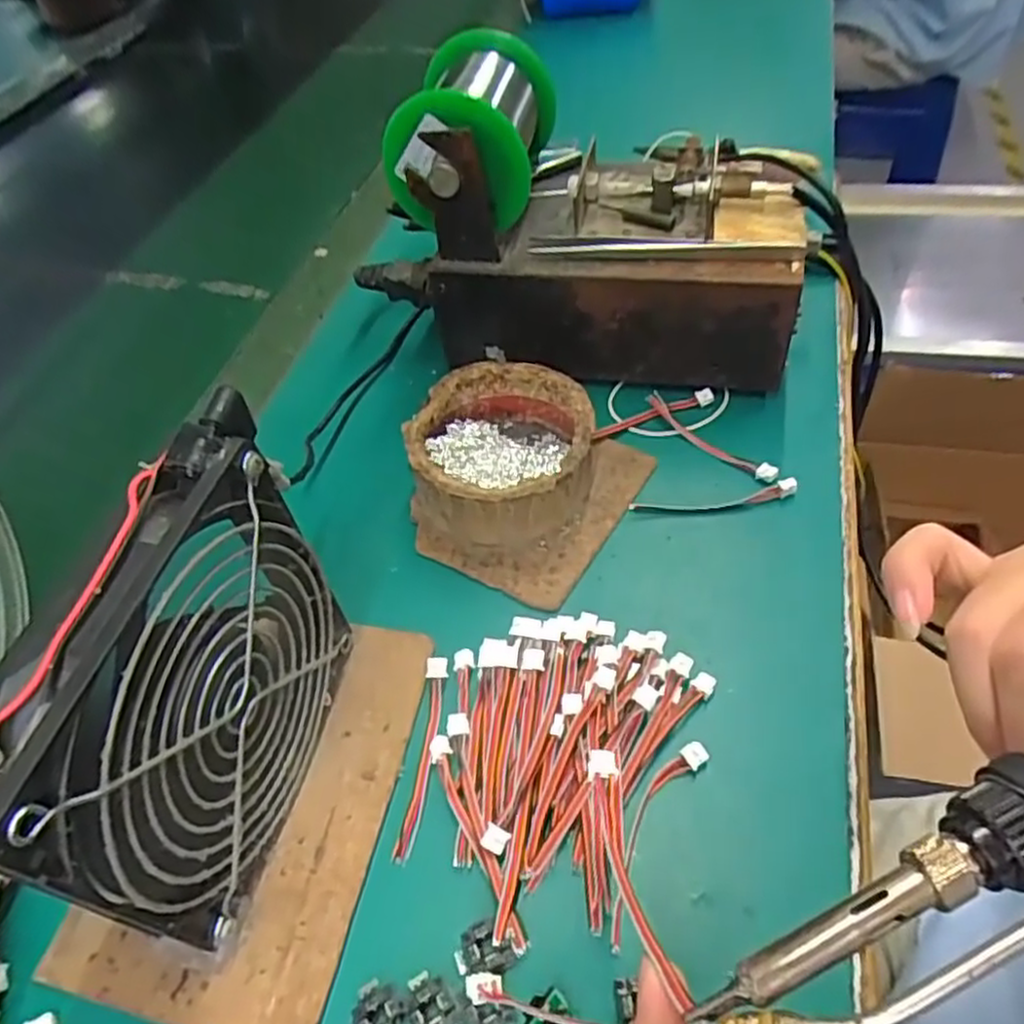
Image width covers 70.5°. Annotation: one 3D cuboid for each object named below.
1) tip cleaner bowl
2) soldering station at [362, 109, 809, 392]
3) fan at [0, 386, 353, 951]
[{"bbox_3d":[-0.005,-0.028,0.338,0.080,0.042,0.079,-3,51,3],"label":"tip cleaner bowl"},{"bbox_3d":[0.035,-0.146,0.378,0.217,0.122,0.102,6,52,10],"label":"soldering station"},{"bbox_3d":[-0.094,0.055,0.225,0.027,0.128,0.124,8,52,12],"label":"fan"}]

